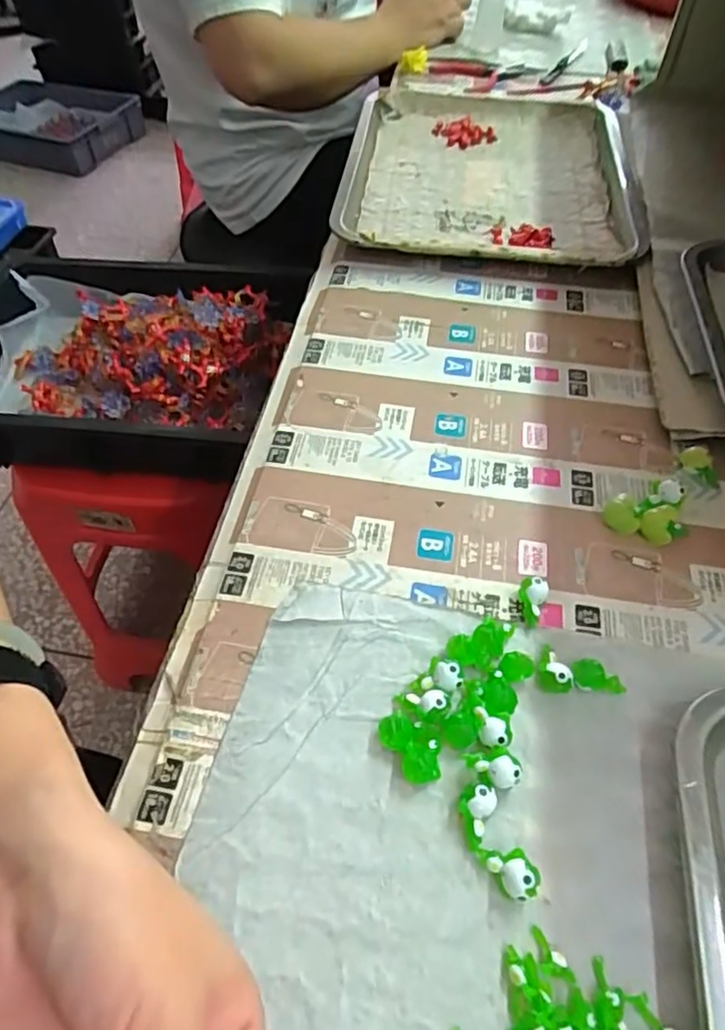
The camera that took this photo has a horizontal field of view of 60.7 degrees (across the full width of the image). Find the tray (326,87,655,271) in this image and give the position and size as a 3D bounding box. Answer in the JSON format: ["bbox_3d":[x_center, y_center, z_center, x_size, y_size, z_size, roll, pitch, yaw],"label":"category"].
[{"bbox_3d":[0.120,-0.325,0.580,0.256,0.029,0.313,5,54,5],"label":"tray"}]

